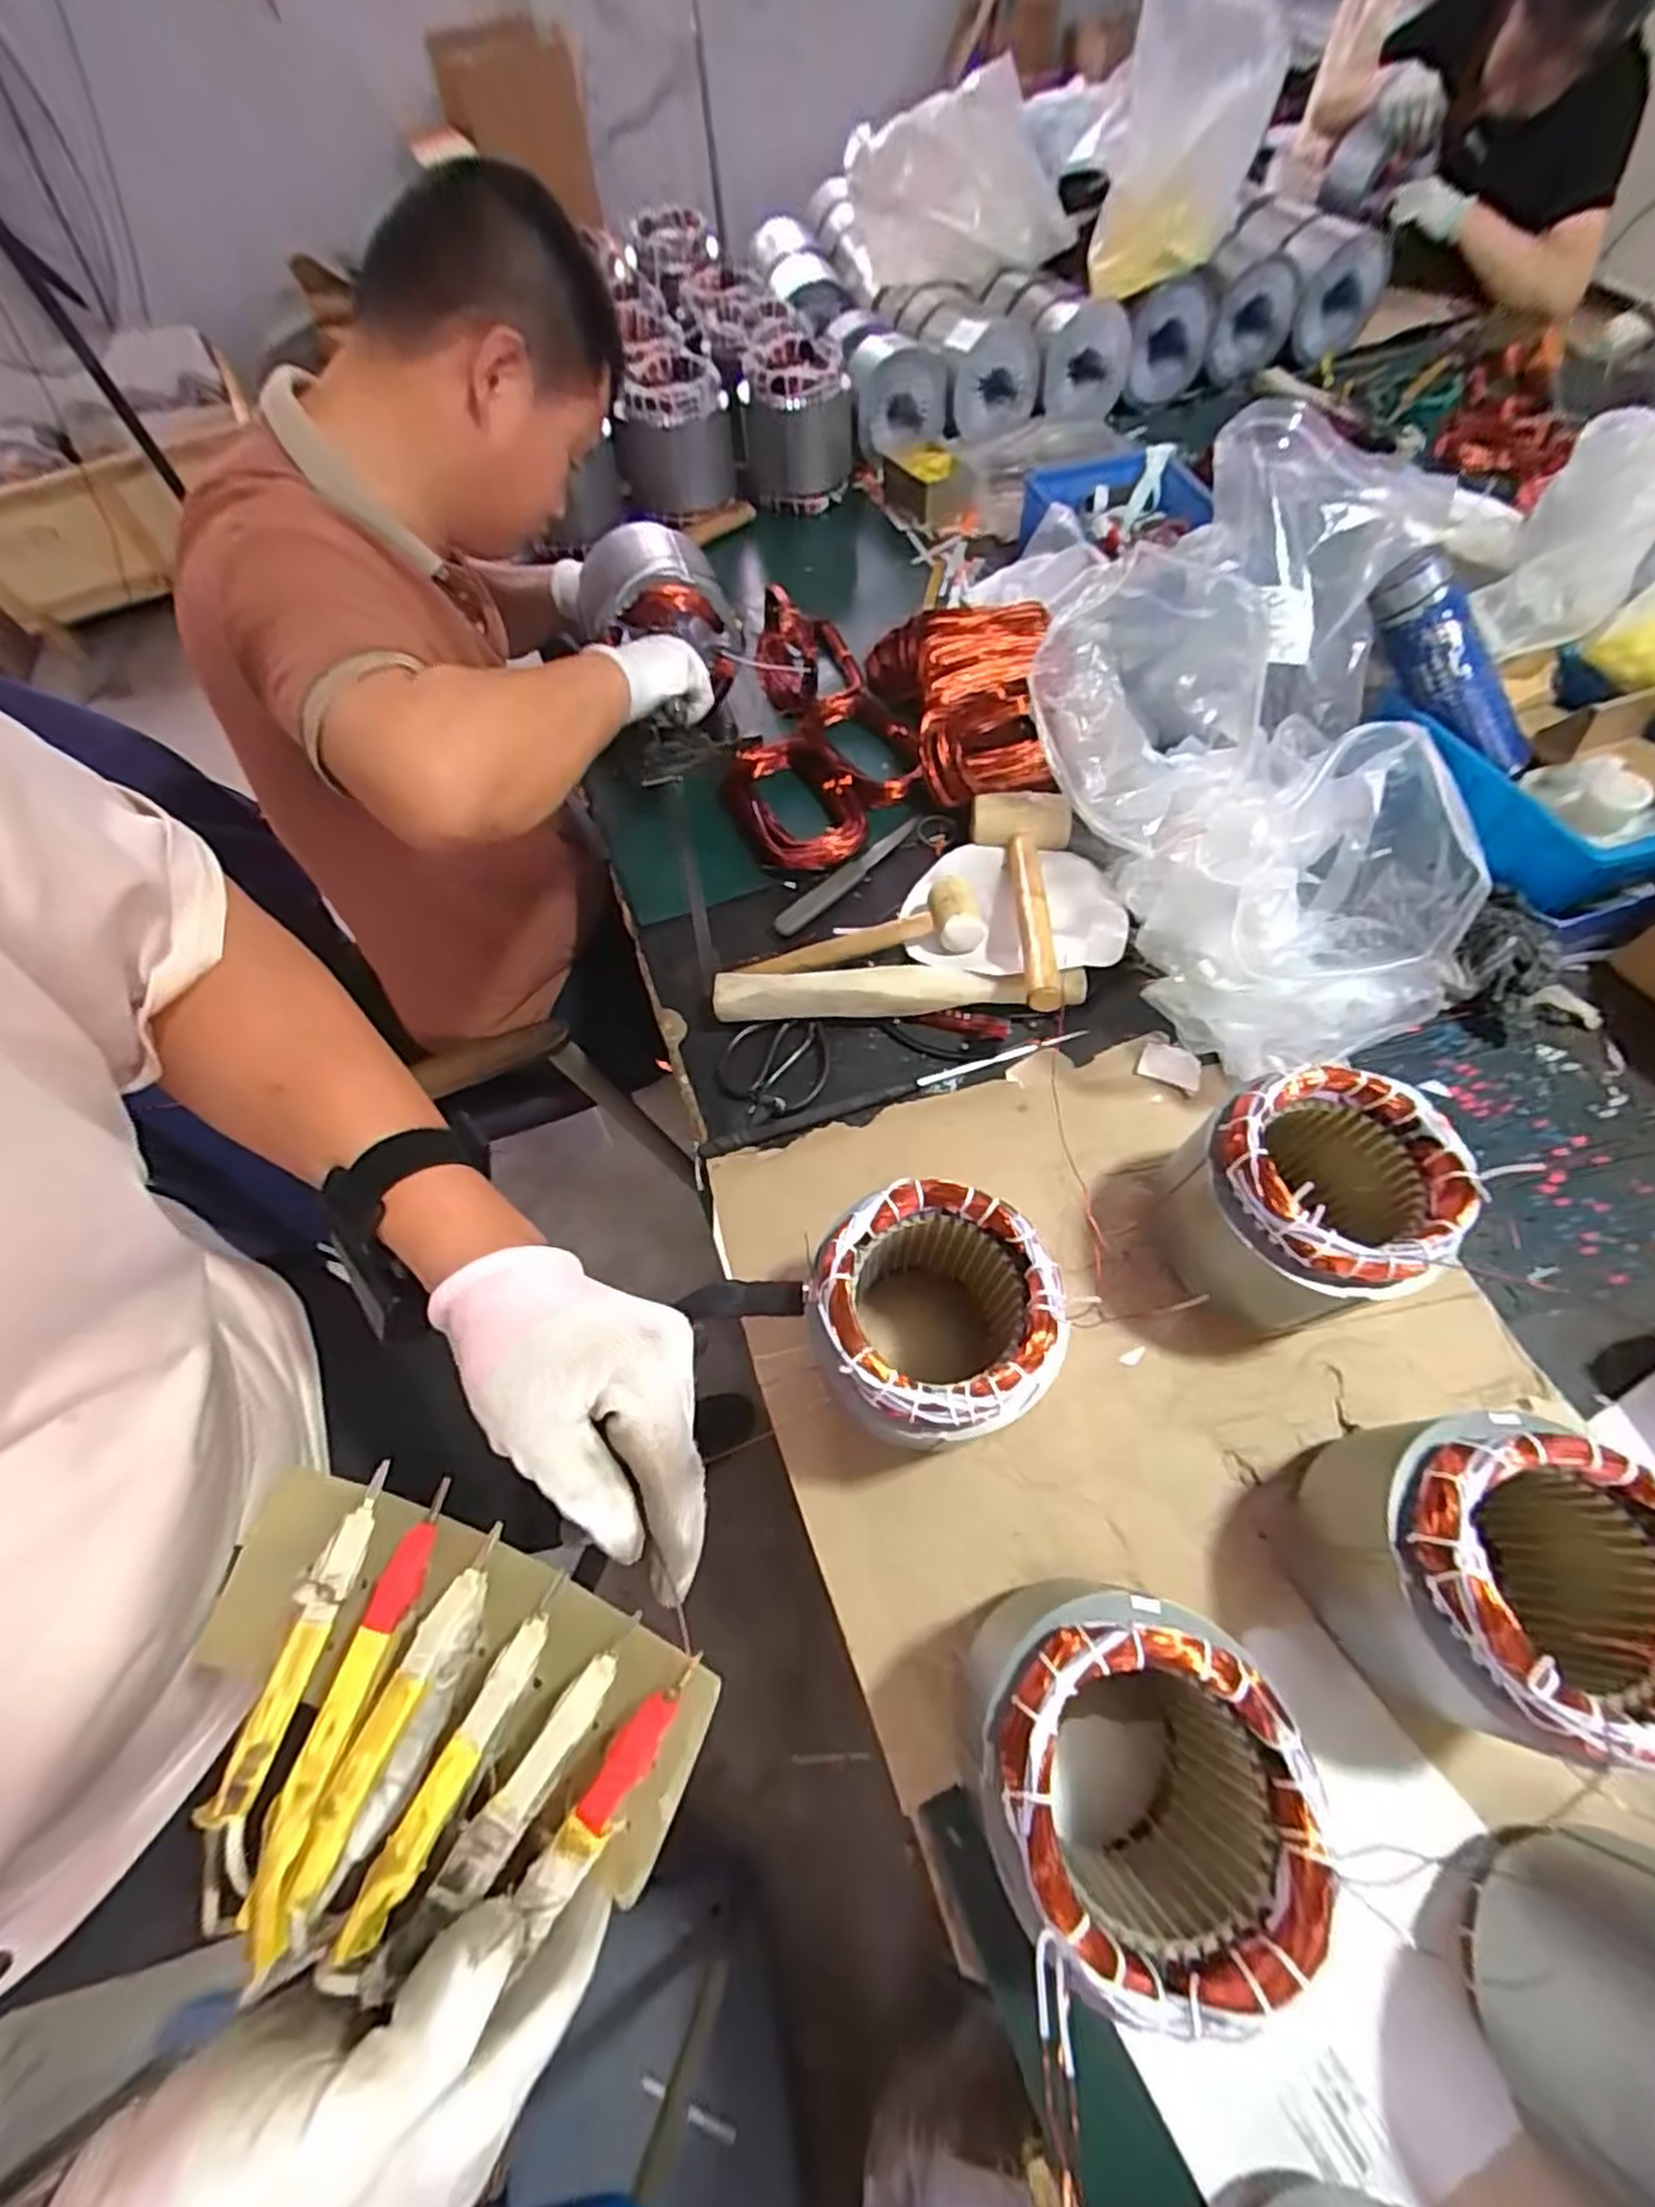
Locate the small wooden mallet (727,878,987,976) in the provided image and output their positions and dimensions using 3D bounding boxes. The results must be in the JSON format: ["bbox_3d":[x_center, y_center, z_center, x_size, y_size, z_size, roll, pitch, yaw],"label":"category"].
[{"bbox_3d":[0.027,-0.160,0.728,0.243,0.055,0.060,-11,63,-2],"label":"small wooden mallet"}]

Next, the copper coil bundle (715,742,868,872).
[{"bbox_3d":[-0.031,-0.339,0.839,0.139,0.066,0.186,-24,64,-9],"label":"copper coil bundle"}]

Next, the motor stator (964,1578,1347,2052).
[{"bbox_3d":[0.147,0.341,0.403,0.136,0.169,0.136,-2,63,3],"label":"motor stator"}]

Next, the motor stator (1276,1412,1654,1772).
[{"bbox_3d":[0.375,0.262,0.434,0.145,0.164,0.147,-2,63,3],"label":"motor stator"}]

